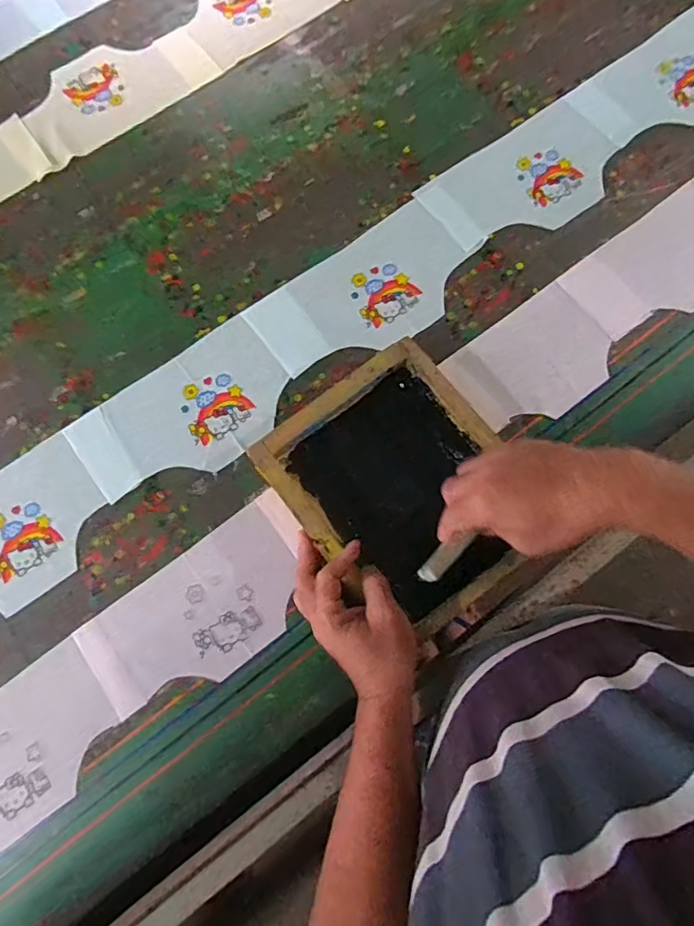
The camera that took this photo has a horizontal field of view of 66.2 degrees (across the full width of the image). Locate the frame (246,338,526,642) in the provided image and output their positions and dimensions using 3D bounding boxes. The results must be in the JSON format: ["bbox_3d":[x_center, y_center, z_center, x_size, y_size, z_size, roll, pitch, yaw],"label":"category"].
[{"bbox_3d":[0.058,0.025,0.585,0.221,0.058,0.259,-36,78,-8],"label":"frame"}]

